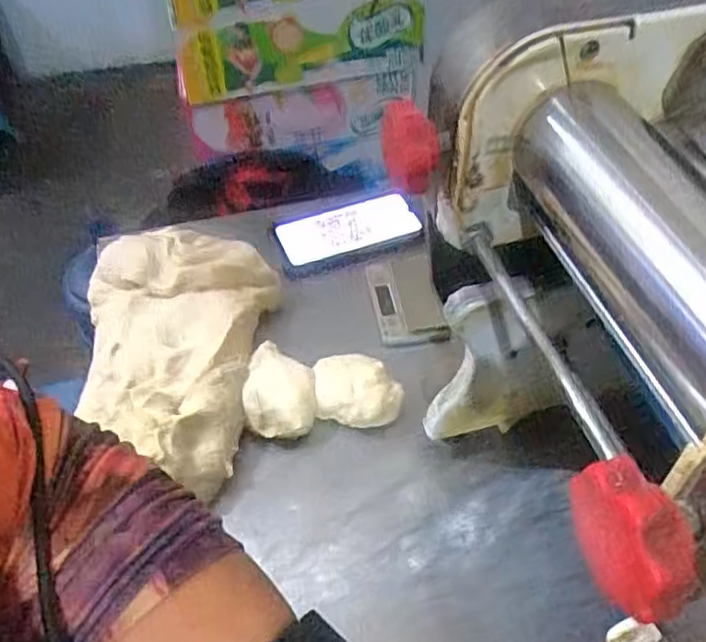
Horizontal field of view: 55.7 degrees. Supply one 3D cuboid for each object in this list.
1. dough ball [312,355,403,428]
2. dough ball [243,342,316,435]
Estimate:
[{"bbox_3d":[0.004,0.064,0.602,0.081,0.045,0.059,8,49,6],"label":"dough ball"},{"bbox_3d":[-0.064,0.059,0.592,0.059,0.044,0.088,-3,49,-4],"label":"dough ball"}]

